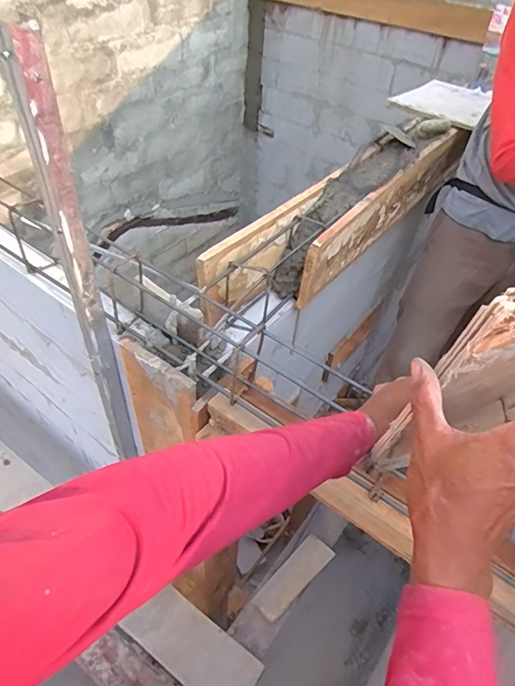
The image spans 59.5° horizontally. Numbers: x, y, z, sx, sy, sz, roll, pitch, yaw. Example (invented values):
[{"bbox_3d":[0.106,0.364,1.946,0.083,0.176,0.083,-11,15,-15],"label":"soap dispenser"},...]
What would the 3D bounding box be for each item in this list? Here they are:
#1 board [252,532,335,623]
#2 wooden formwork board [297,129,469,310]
[{"bbox_3d":[0.113,0.711,1.376,0.271,0.030,0.092,-38,60,-23],"label":"board"},{"bbox_3d":[0.355,-0.358,1.142,0.023,0.173,0.851,31,52,23],"label":"wooden formwork board"}]

